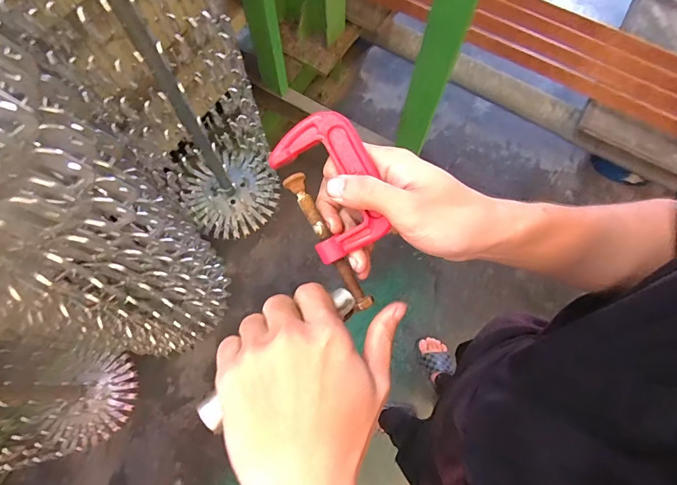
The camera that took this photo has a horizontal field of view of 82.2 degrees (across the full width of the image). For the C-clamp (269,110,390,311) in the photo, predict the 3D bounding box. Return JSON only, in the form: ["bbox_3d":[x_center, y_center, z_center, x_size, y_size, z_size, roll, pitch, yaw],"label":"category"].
[{"bbox_3d":[-0.002,-0.019,0.259,0.058,0.017,0.129,-16,95,-7],"label":"C-clamp"}]

